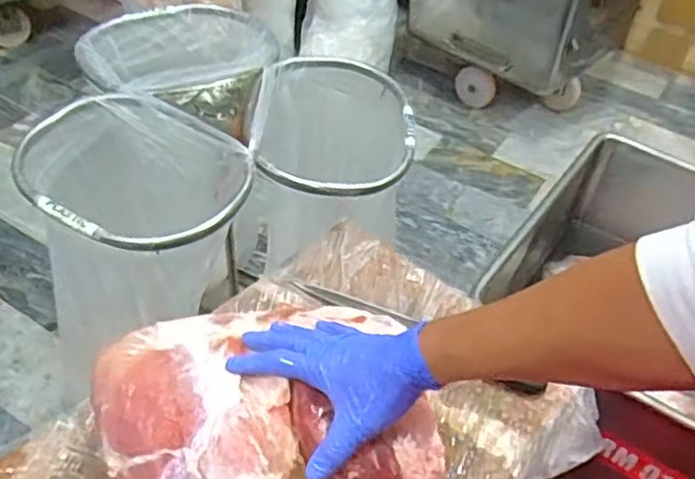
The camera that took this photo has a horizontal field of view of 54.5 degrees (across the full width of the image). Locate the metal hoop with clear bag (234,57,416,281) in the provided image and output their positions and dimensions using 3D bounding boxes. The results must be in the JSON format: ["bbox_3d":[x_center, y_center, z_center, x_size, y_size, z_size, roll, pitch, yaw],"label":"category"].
[{"bbox_3d":[-0.027,-0.132,1.204,0.262,0.238,0.327,5,44,-2],"label":"metal hoop with clear bag"}]

